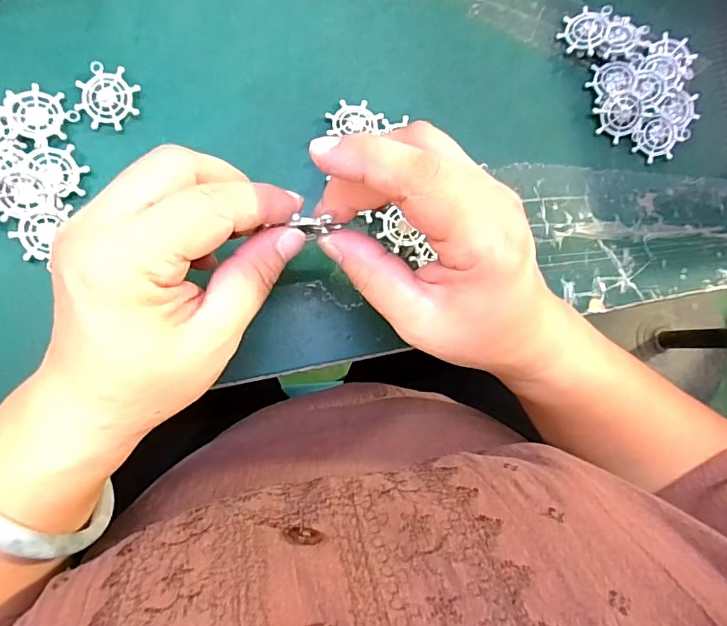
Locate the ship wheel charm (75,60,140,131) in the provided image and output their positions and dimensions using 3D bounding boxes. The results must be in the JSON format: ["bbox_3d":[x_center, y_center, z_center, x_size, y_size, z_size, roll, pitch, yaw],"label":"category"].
[{"bbox_3d":[-0.136,-0.115,0.263,0.030,0.004,0.033,4,92,-6],"label":"ship wheel charm"}]

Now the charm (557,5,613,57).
[{"bbox_3d":[0.134,-0.173,0.301,0.025,0.004,0.031,18,84,21],"label":"charm"}]

